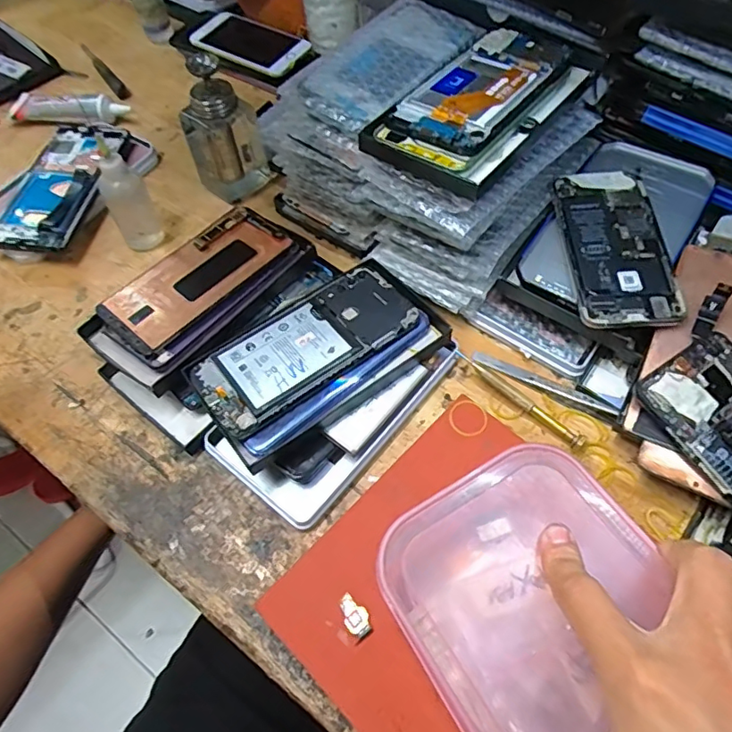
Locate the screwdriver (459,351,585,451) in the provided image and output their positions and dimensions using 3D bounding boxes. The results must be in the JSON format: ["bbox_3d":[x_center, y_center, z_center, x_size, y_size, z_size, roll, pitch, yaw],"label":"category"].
[{"bbox_3d":[0.111,0.023,0.404,0.107,0.014,0.011,39,68,23],"label":"screwdriver"}]

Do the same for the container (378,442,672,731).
[{"bbox_3d":[0.088,0.128,0.297,0.126,0.066,0.136,-29,62,-14],"label":"container"}]

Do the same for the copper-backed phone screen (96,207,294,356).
[{"bbox_3d":[-0.137,-0.076,0.450,0.070,0.008,0.154,37,67,22],"label":"copper-backed phone screen"}]

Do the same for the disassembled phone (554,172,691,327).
[{"bbox_3d":[0.184,-0.090,0.408,0.067,0.015,0.138,-1,59,2],"label":"disassembled phone"}]

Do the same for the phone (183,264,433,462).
[{"bbox_3d":[-0.038,-0.011,0.395,0.158,0.012,0.082,-35,67,-18],"label":"phone"}]

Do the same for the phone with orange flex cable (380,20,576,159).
[{"bbox_3d":[0.086,-0.206,0.401,0.072,0.010,0.162,33,66,20],"label":"phone with orange flex cable"}]

